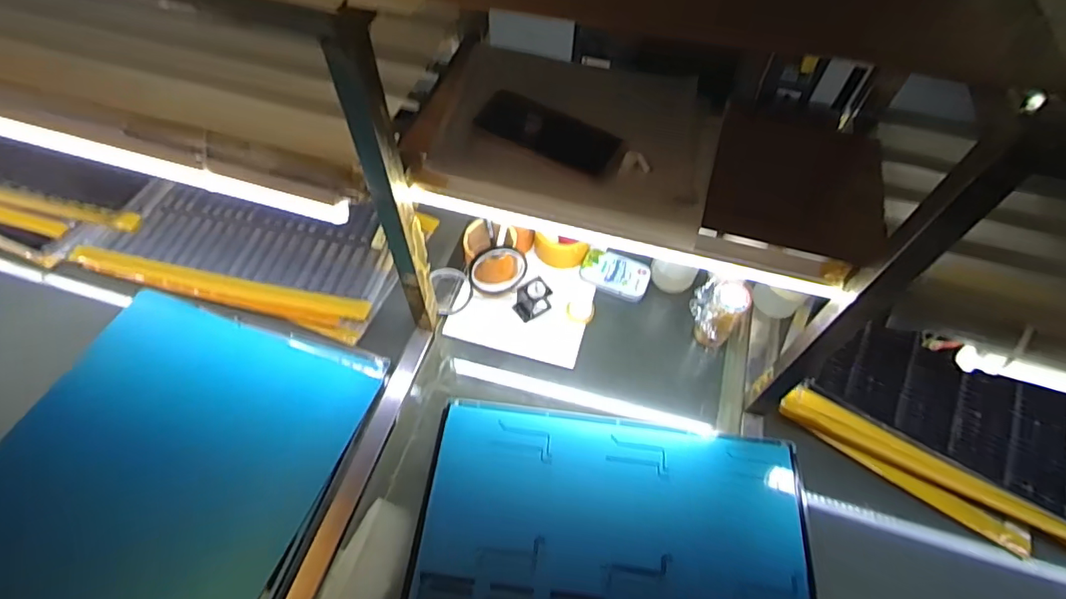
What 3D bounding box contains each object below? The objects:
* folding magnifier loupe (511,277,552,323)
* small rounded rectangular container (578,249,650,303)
[{"bbox_3d":[0.000,-0.003,0.830,0.059,0.046,0.042,-26,62,-18],"label":"folding magnifier loupe"},{"bbox_3d":[0.137,-0.043,0.870,0.111,0.022,0.065,20,59,11],"label":"small rounded rectangular container"}]

